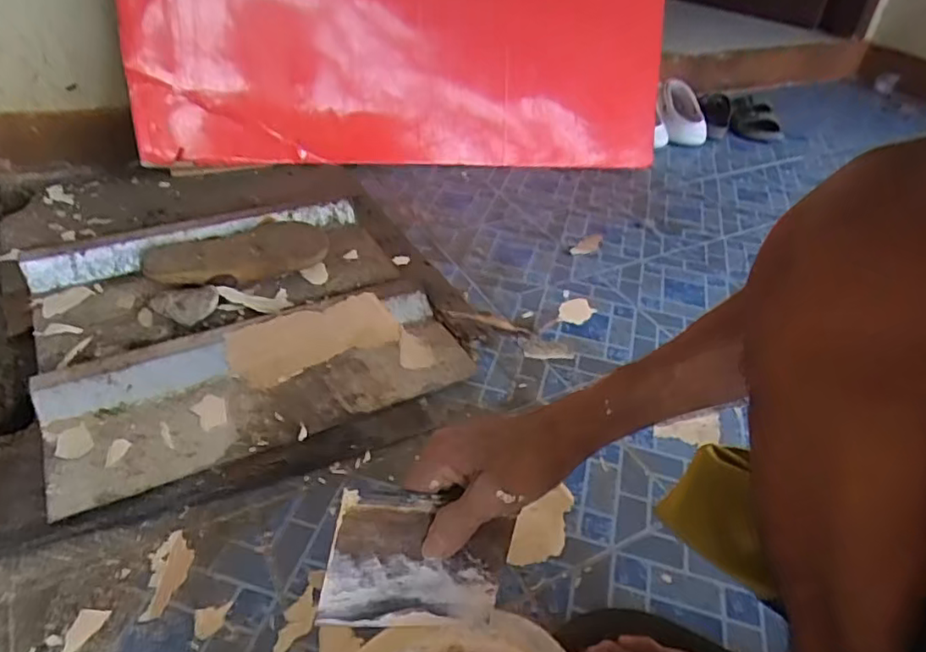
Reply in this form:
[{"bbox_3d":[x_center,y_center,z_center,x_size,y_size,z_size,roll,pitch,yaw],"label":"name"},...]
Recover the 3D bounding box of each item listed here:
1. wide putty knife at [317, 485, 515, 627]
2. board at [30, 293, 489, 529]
[{"bbox_3d":[-0.027,0.148,0.384,0.115,0.088,0.004,9,9,-22],"label":"wide putty knife"},{"bbox_3d":[-0.221,0.056,0.714,0.465,0.035,0.181,-17,45,-27],"label":"board"}]

